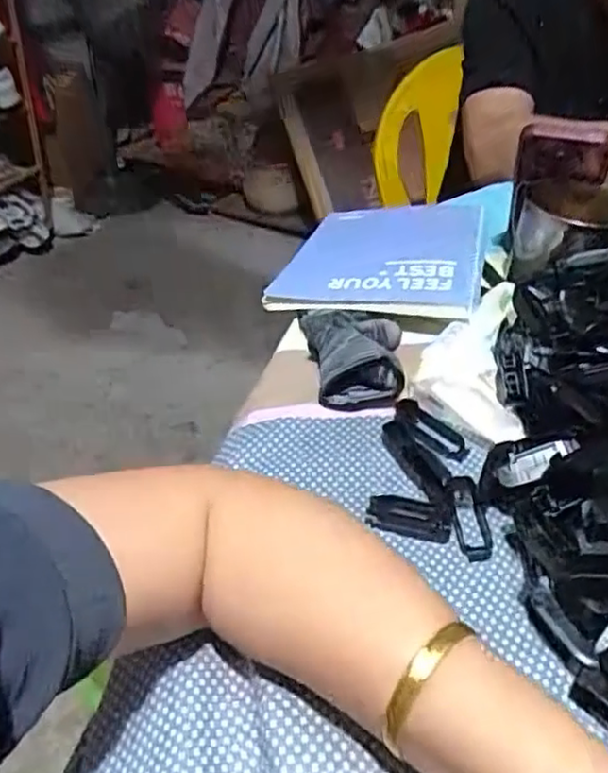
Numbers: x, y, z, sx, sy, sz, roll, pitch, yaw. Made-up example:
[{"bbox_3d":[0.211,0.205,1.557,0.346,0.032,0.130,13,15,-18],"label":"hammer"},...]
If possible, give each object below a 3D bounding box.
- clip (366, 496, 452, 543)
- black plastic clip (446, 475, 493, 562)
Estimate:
[{"bbox_3d":[0.061,0.075,0.386,0.047,0.013,0.019,10,39,10],"label":"clip"},{"bbox_3d":[0.095,0.075,0.384,0.021,0.012,0.052,-3,39,-6],"label":"black plastic clip"}]

